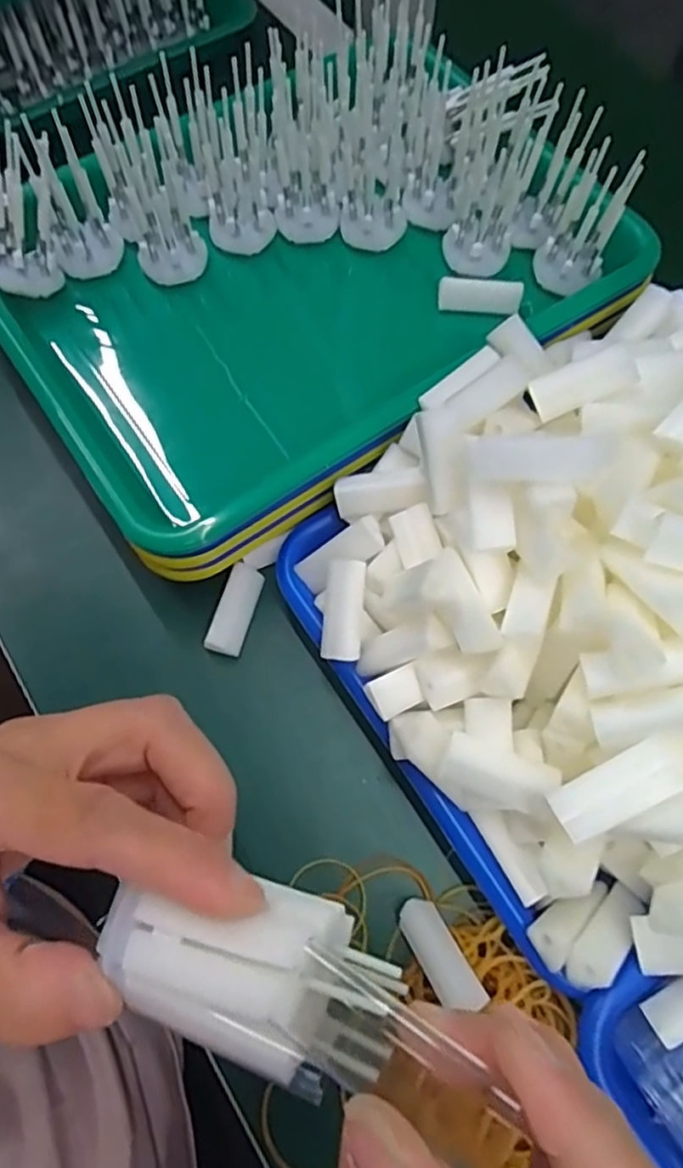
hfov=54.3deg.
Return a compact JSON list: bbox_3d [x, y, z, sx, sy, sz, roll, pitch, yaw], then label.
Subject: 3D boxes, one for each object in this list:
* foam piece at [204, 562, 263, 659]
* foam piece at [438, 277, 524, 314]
[{"bbox_3d":[-0.054,0.013,0.342,0.015,0.018,0.047,16,69,6],"label":"foam piece"},{"bbox_3d":[0.078,-0.162,0.375,0.046,0.014,0.011,6,69,2],"label":"foam piece"}]

